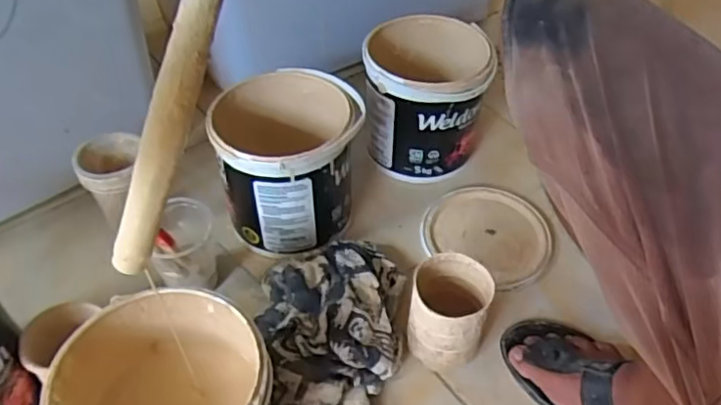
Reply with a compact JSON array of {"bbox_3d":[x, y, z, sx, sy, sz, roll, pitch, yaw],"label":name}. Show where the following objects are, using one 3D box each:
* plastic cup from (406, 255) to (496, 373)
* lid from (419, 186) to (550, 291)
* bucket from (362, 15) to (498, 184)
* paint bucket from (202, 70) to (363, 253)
[{"bbox_3d":[0.099,0.131,0.690,0.081,0.120,0.086,13,49,11],"label":"plastic cup"},{"bbox_3d":[0.180,0.039,0.849,0.174,0.011,0.156,28,53,22],"label":"lid"},{"bbox_3d":[0.098,-0.155,0.906,0.174,0.182,0.172,1,47,-1],"label":"bucket"},{"bbox_3d":[-0.095,-0.054,0.802,0.179,0.170,0.167,1,47,-1],"label":"paint bucket"}]

